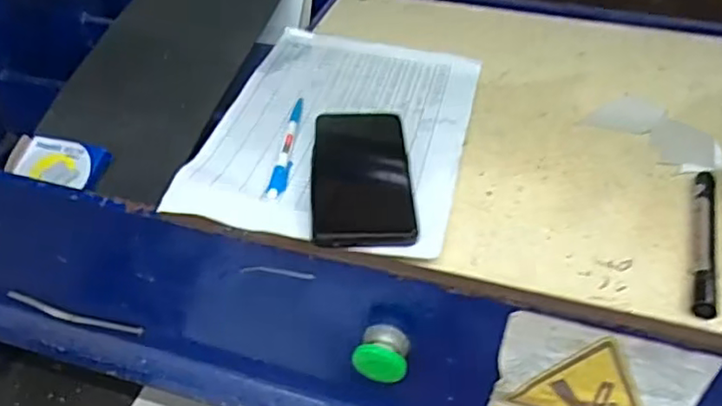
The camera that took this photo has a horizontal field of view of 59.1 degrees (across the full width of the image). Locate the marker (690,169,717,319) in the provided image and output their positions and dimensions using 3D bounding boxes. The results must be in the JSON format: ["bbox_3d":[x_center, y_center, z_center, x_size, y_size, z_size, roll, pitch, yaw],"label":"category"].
[{"bbox_3d":[0.242,0.024,0.451,0.014,0.013,0.145,14,44,15],"label":"marker"}]

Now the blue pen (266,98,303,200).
[{"bbox_3d":[-0.061,-0.053,0.537,0.013,0.009,0.137,3,42,4],"label":"blue pen"}]

